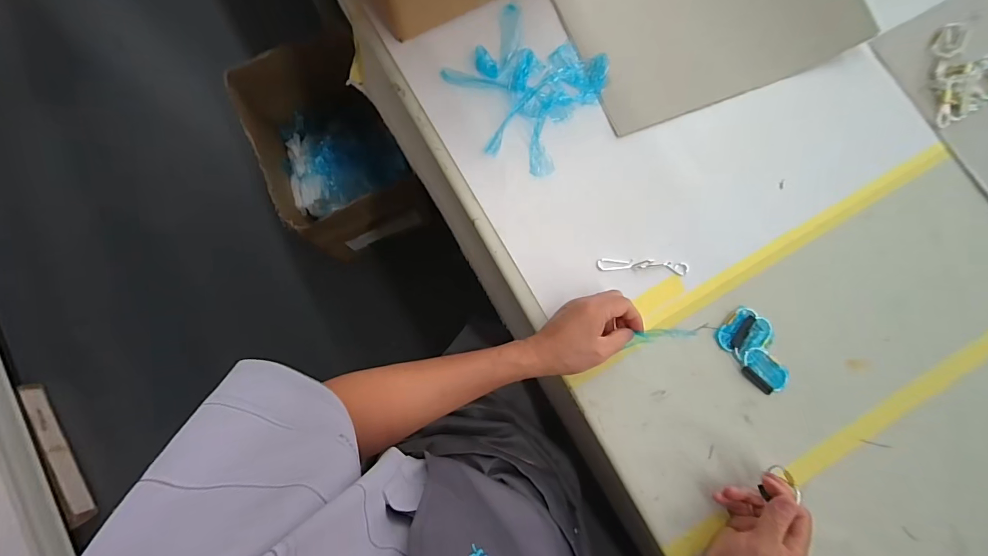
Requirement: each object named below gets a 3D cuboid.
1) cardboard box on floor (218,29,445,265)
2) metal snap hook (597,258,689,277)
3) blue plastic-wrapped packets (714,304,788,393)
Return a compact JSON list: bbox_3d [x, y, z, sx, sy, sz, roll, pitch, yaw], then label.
[{"bbox_3d":[-0.423,-0.315,1.093,0.264,0.277,0.436,-24,82,-5],"label":"cardboard box on floor"},{"bbox_3d":[0.176,-0.014,0.493,0.106,0.014,0.015,4,80,0],"label":"metal snap hook"},{"bbox_3d":[0.300,0.082,0.482,0.057,0.014,0.094,-35,83,-6],"label":"blue plastic-wrapped packets"}]

